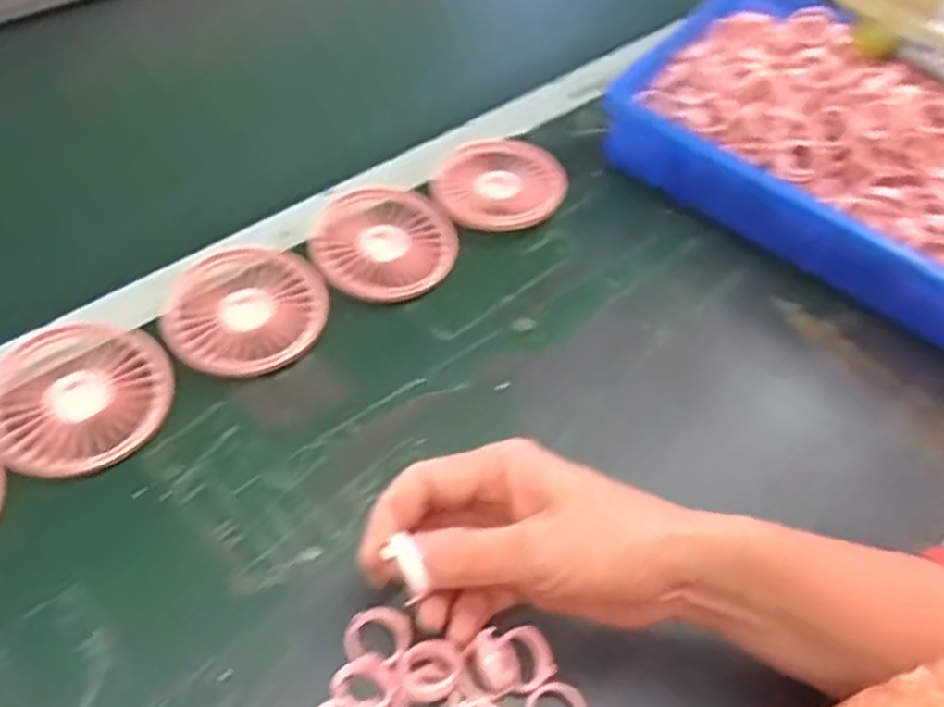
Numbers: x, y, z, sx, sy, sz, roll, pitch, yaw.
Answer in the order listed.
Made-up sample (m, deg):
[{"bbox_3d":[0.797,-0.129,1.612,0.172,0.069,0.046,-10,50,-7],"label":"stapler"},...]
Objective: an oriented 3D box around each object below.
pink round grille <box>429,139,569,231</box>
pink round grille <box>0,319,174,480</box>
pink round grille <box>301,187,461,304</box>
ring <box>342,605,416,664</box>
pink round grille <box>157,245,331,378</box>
[{"bbox_3d":[0.019,-0.120,0.517,0.090,0.011,0.083,-1,53,1],"label":"pink round grille"},{"bbox_3d":[-0.214,0.023,0.400,0.083,0.023,0.092,36,58,20],"label":"pink round grille"},{"bbox_3d":[-0.059,-0.070,0.485,0.092,0.024,0.091,3,54,-4],"label":"pink round grille"},{"bbox_3d":[-0.043,0.132,0.346,0.031,0.007,0.027,13,54,4],"label":"ring"},{"bbox_3d":[-0.135,-0.025,0.442,0.094,0.023,0.083,-29,61,-24],"label":"pink round grille"}]

